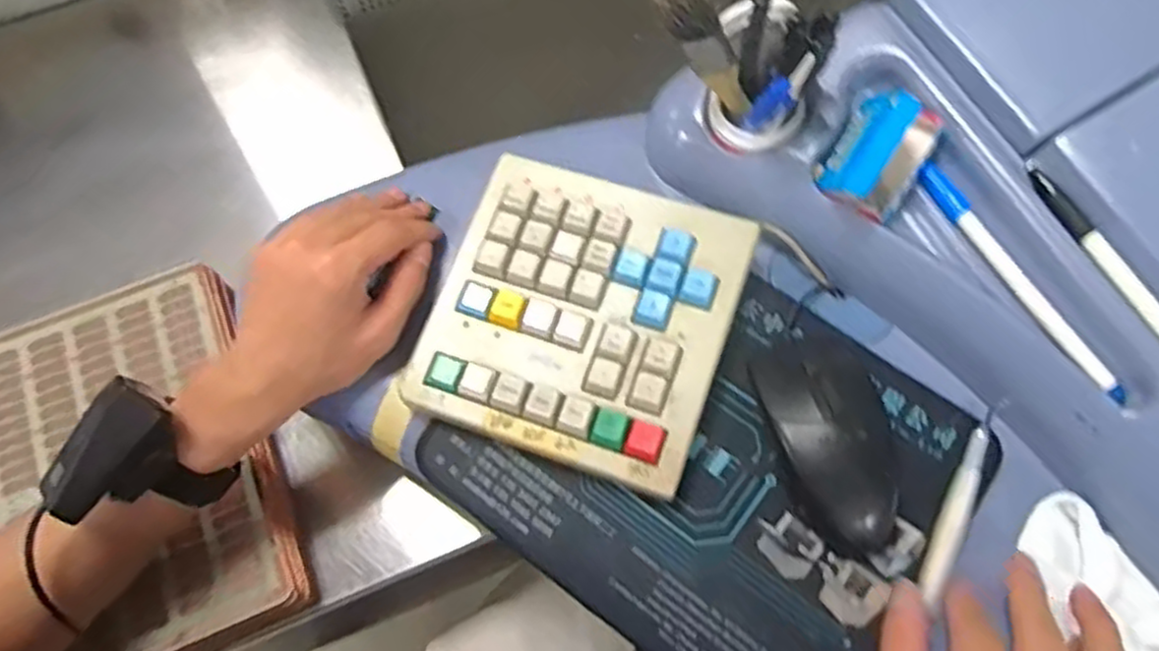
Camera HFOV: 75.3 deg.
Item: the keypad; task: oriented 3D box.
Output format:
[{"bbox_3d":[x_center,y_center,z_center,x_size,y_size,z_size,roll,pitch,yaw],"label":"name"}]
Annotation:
[{"bbox_3d":[0.001,-0.004,0.420,0.159,0.034,0.158,19,71,9],"label":"keypad"}]

